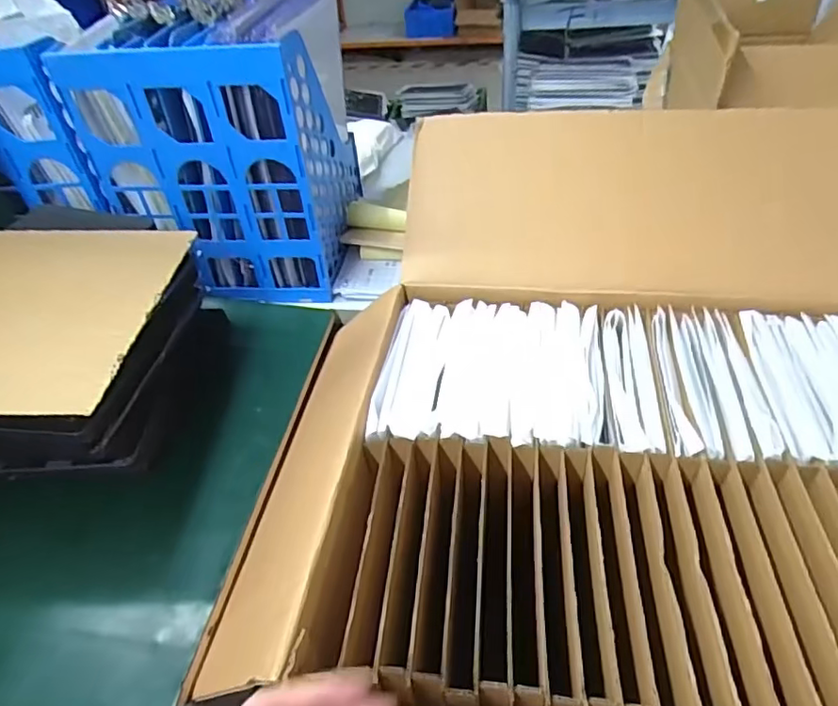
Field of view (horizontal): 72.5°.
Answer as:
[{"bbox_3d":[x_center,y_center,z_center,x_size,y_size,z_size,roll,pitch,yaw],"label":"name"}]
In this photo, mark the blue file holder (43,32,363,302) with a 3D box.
[{"bbox_3d":[-0.236,-0.249,0.735,0.256,0.296,0.231,3,43,9],"label":"blue file holder"}]

